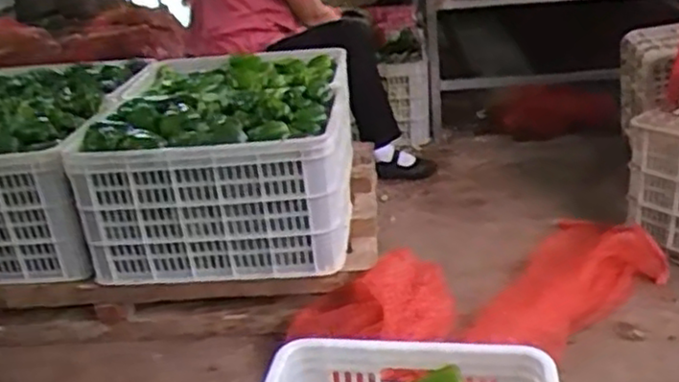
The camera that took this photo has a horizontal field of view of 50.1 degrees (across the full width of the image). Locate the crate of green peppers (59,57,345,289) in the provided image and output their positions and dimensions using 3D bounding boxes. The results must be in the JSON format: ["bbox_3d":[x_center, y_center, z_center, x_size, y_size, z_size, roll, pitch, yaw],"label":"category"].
[{"bbox_3d":[-0.226,-0.079,1.548,0.466,0.309,0.571,-3,25,5],"label":"crate of green peppers"}]

